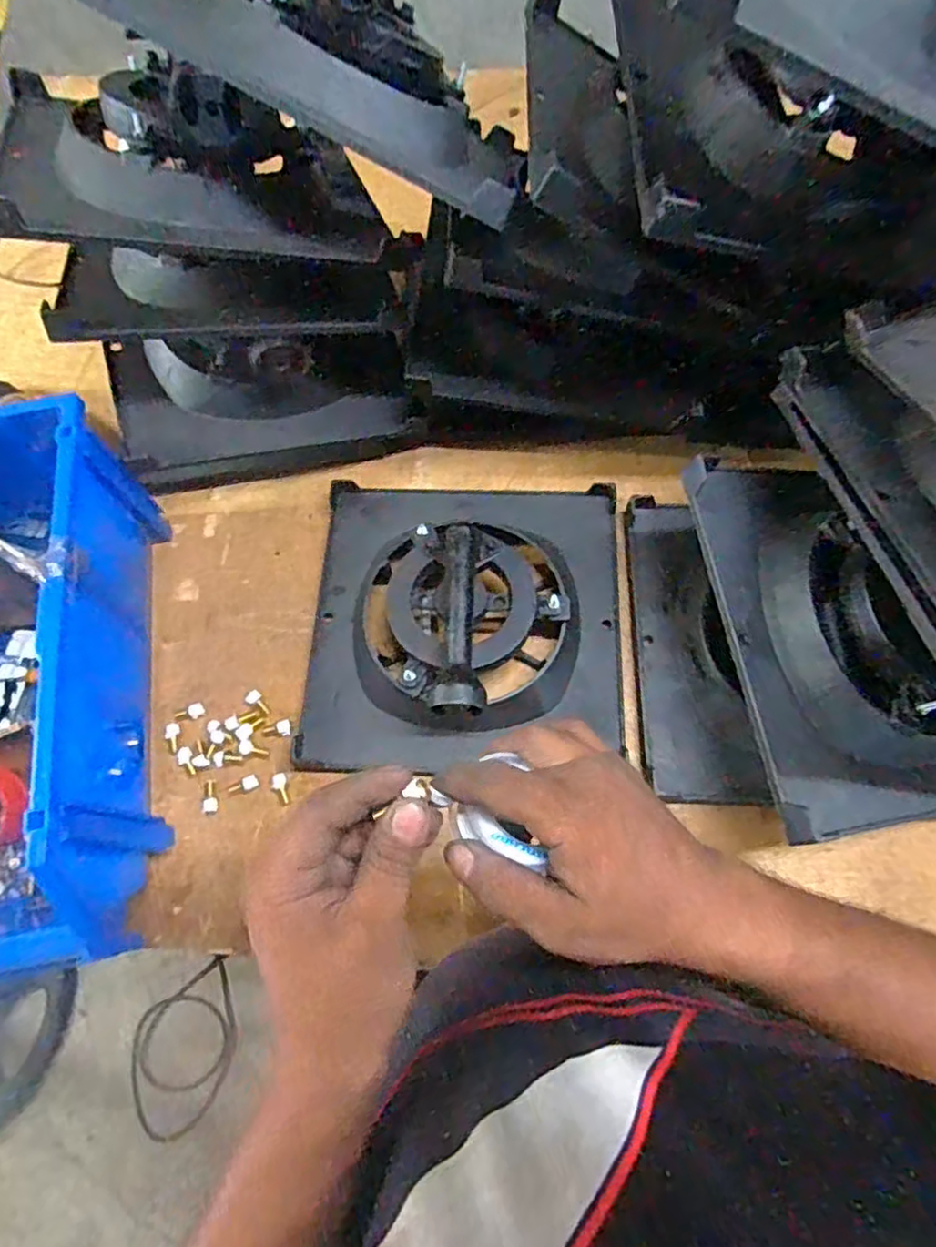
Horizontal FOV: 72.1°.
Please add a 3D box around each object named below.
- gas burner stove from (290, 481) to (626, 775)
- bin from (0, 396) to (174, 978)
[{"bbox_3d":[-0.005,-0.019,0.597,0.304,0.097,0.291,-1,68,2],"label":"gas burner stove"},{"bbox_3d":[-0.395,0.052,0.549,0.199,0.176,0.424,-11,68,-2],"label":"bin"}]

